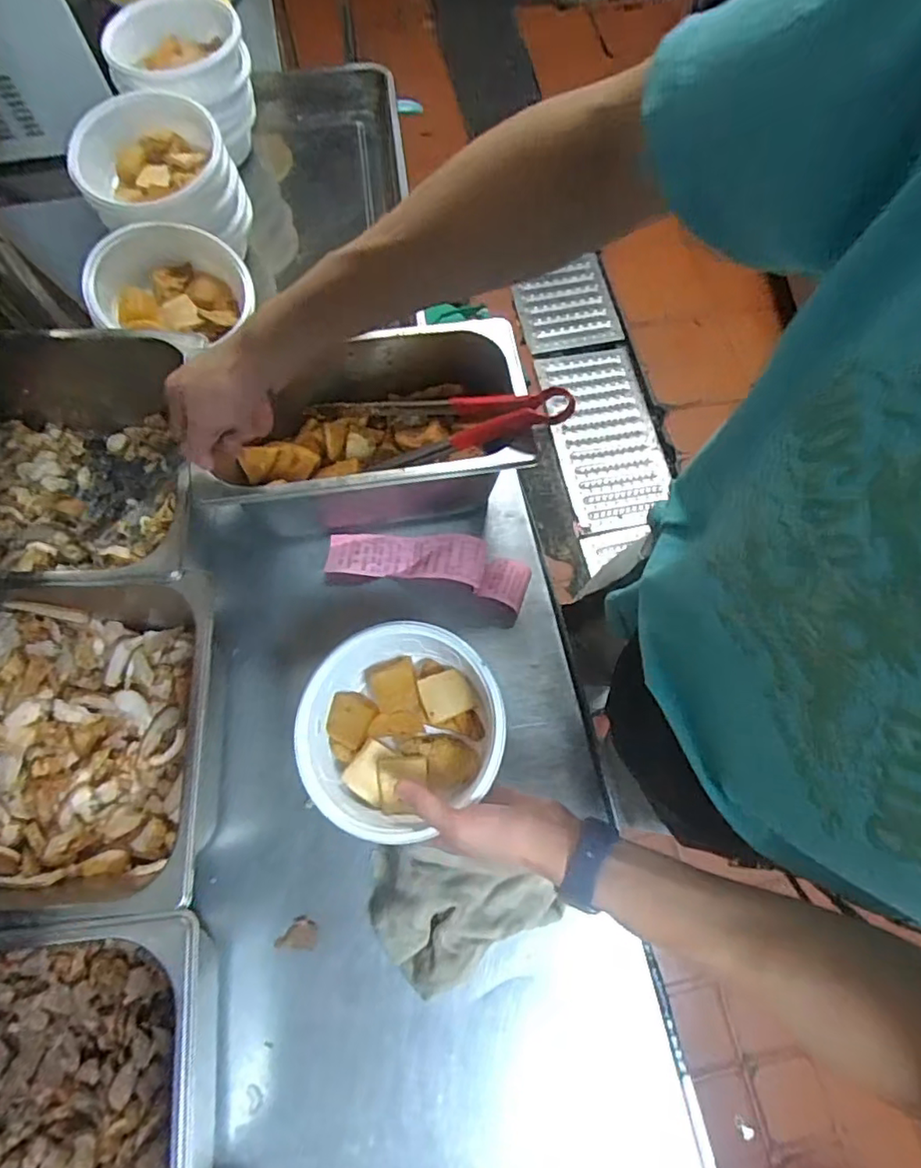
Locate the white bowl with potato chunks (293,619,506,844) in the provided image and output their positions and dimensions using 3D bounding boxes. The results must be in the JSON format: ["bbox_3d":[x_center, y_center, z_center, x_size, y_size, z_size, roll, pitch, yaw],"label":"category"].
[{"bbox_3d":[-0.053,0.119,0.506,0.165,0.064,0.159,0,71,-1],"label":"white bowl with potato chunks"}]

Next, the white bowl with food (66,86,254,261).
[{"bbox_3d":[-0.349,-0.466,0.705,0.174,0.100,0.155,-20,72,-8],"label":"white bowl with food"}]

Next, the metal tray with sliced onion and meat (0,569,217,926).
[{"bbox_3d":[-0.315,0.143,0.537,0.213,0.143,0.254,-3,71,-2],"label":"metal tray with sliced onion and meat"}]

